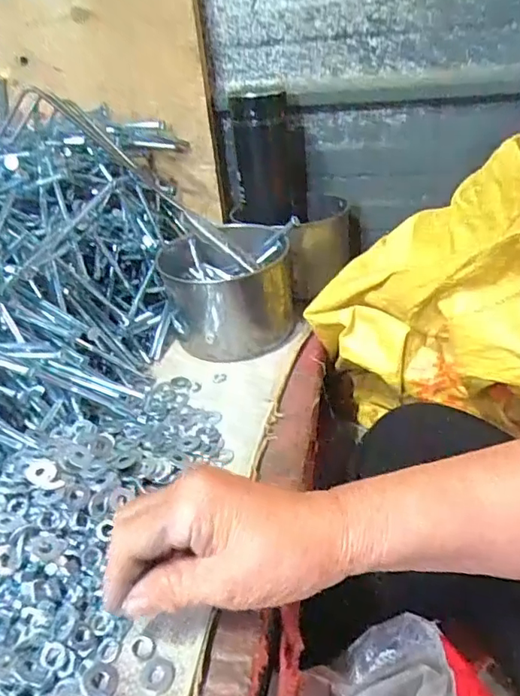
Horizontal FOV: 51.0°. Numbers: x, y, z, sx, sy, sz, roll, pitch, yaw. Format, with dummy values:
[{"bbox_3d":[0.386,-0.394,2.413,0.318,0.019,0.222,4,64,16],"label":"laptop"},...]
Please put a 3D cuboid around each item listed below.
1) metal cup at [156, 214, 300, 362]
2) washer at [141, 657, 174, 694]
[{"bbox_3d":[-0.036,-0.073,0.585,0.133,0.119,0.141,-8,33,-10],"label":"metal cup"},{"bbox_3d":[-0.055,0.176,0.295,0.017,0.004,0.018,-5,31,3],"label":"washer"}]

